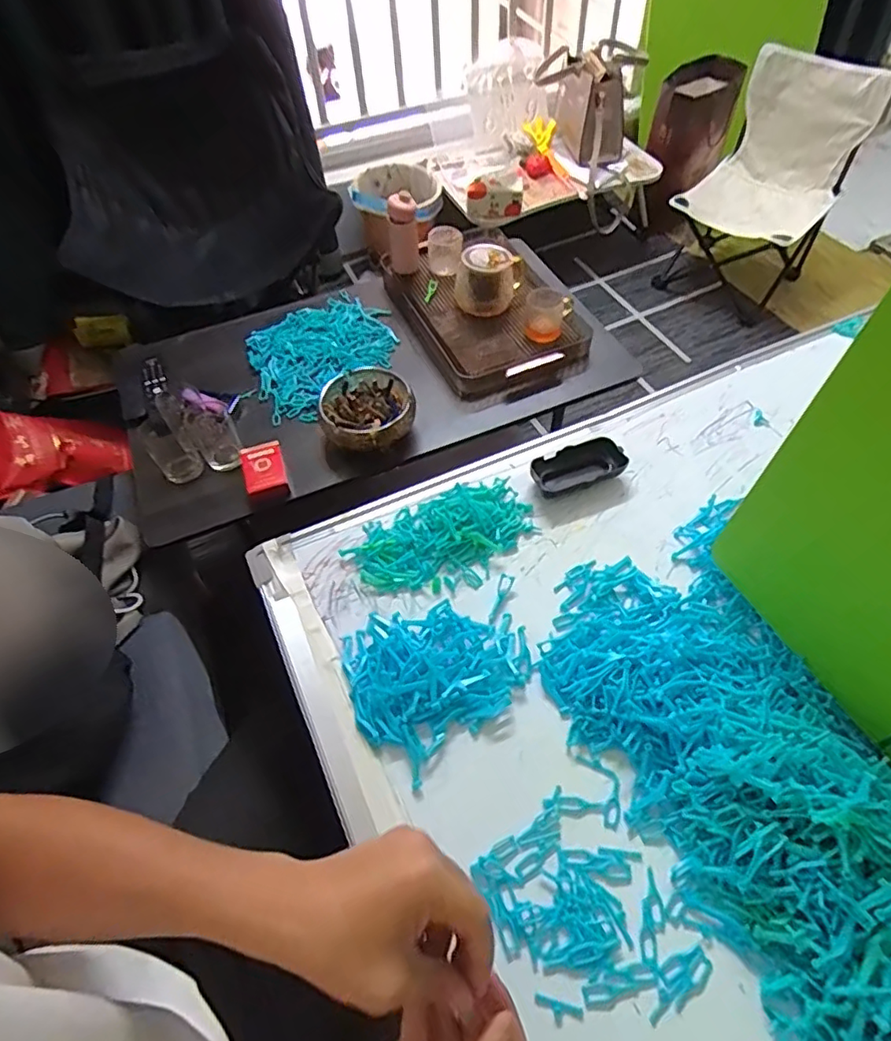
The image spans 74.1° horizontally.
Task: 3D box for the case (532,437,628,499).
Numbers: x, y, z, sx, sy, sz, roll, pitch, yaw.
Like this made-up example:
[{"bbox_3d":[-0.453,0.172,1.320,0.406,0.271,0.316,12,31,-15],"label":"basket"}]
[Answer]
[{"bbox_3d":[0.149,-0.061,0.675,0.107,0.028,0.045,-16,55,-11],"label":"case"}]

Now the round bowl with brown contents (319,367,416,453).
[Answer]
[{"bbox_3d":[-0.116,-0.159,0.879,0.133,0.065,0.138,-2,55,3],"label":"round bowl with brown contents"}]

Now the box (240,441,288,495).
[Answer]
[{"bbox_3d":[-0.263,-0.076,0.856,0.058,0.028,0.092,-17,56,-8],"label":"box"}]

